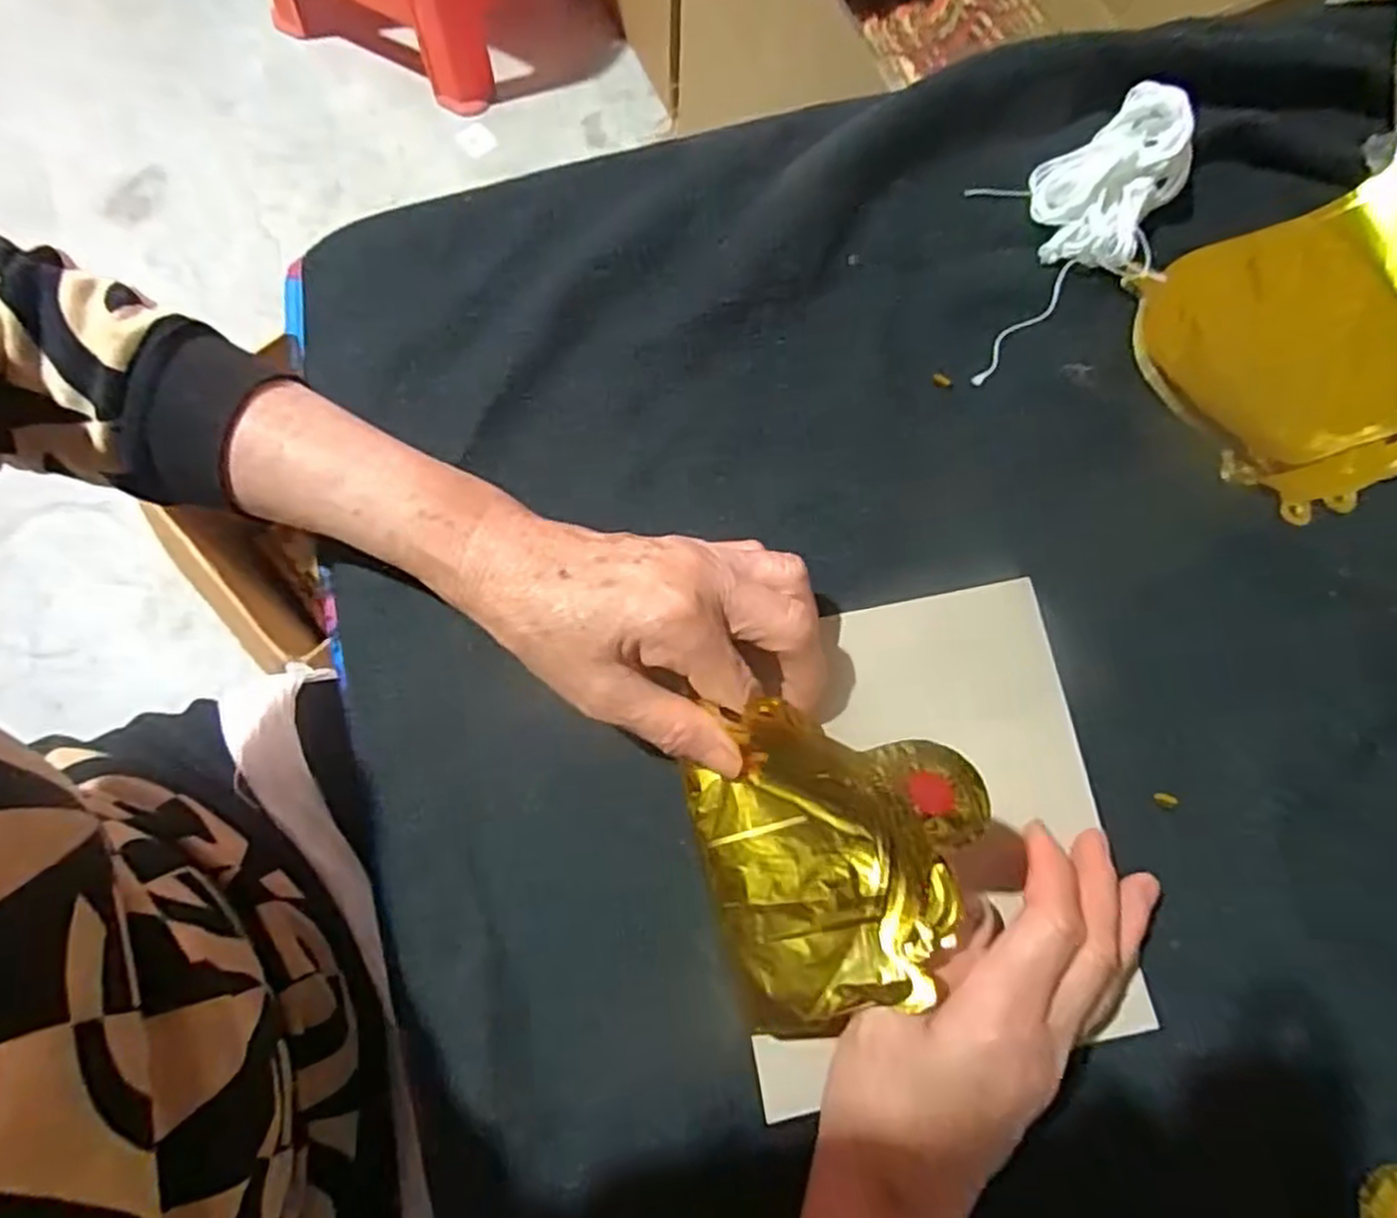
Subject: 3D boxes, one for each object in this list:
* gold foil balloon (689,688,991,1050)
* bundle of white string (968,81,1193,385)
[{"bbox_3d":[0.038,0.096,0.284,0.113,0.053,0.117,12,86,37],"label":"gold foil balloon"},{"bbox_3d":[0.180,-0.189,0.378,0.148,0.037,0.086,-30,80,-8],"label":"bundle of white string"}]

